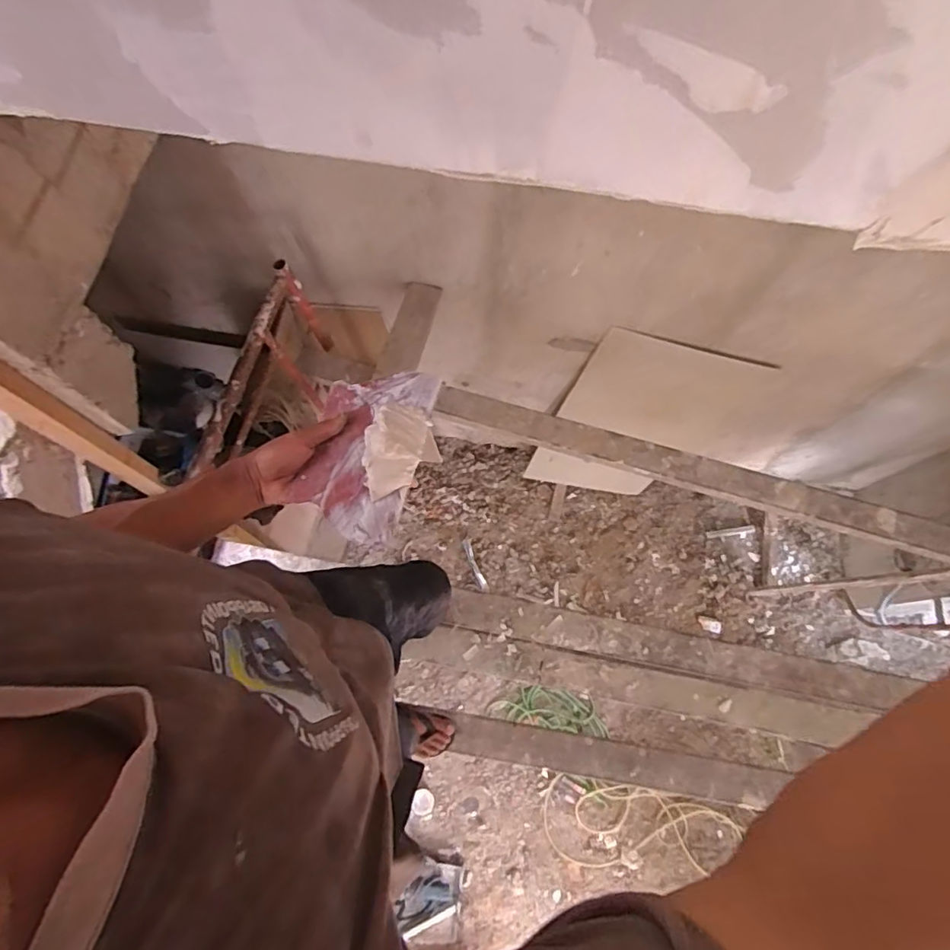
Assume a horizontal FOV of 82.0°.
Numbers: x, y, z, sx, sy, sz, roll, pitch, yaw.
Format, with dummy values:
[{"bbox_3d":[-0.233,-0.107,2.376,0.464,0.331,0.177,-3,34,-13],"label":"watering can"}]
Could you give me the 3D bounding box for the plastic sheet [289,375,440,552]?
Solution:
[{"bbox_3d":[-0.128,-0.033,0.645,0.139,0.052,0.216,12,73,4],"label":"plastic sheet"}]

